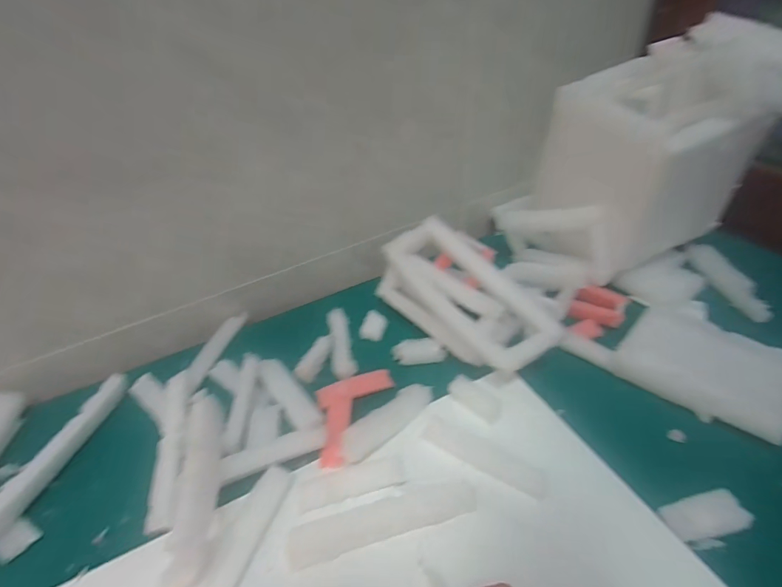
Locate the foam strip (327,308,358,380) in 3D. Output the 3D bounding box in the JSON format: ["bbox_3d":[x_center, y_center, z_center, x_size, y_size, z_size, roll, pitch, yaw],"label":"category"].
[{"bbox_3d":[-0.071,0.066,0.591,0.032,0.019,0.124,-9,40,-4],"label":"foam strip"}]

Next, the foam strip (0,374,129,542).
[{"bbox_3d":[-0.389,0.188,0.466,0.025,0.021,0.236,5,41,13],"label":"foam strip"}]

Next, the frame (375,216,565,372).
[{"bbox_3d":[0.103,0.001,0.559,0.119,0.103,0.252,-29,45,-25],"label":"frame"}]

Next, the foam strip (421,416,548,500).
[{"bbox_3d":[0.097,0.171,0.440,0.134,0.007,0.030,21,46,29],"label":"foam strip"}]

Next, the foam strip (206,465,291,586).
[{"bbox_3d":[-0.140,0.235,0.386,0.025,0.014,0.153,9,42,18],"label":"foam strip"}]

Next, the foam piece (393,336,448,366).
[{"bbox_3d":[0.038,0.079,0.567,0.070,0.017,0.031,-6,40,0],"label":"foam piece"}]

